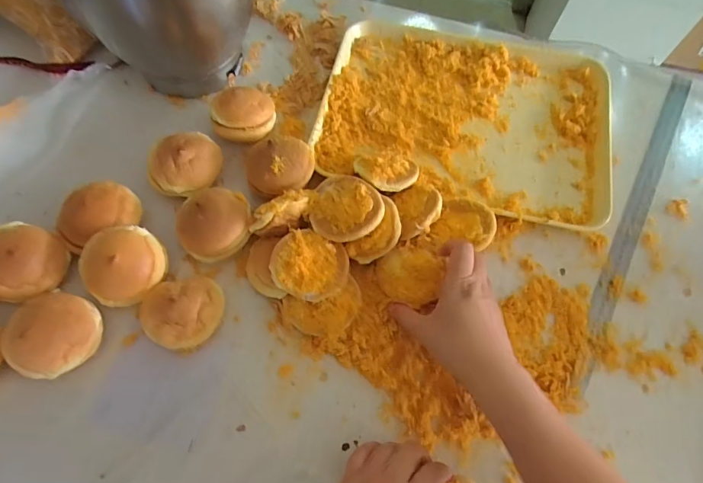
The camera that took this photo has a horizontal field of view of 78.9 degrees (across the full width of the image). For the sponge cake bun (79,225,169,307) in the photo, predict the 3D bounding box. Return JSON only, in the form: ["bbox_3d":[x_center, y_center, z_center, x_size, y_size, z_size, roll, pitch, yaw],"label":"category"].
[{"bbox_3d":[-0.243,0.023,0.450,0.075,0.043,0.081,1,65,-1],"label":"sponge cake bun"}]

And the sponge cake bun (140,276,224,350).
[{"bbox_3d":[-0.178,0.072,0.454,0.076,0.036,0.083,1,65,-1],"label":"sponge cake bun"}]

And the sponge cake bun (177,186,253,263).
[{"bbox_3d":[-0.154,-0.020,0.484,0.079,0.052,0.076,4,65,0],"label":"sponge cake bun"}]

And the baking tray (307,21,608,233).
[{"bbox_3d":[0.157,-0.178,0.587,0.379,0.028,0.295,12,65,4],"label":"baking tray"}]

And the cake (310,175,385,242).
[{"bbox_3d":[-0.004,-0.037,0.467,0.077,0.024,0.077,5,75,19],"label":"cake"}]

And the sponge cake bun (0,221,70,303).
[{"bbox_3d":[-0.355,0.022,0.454,0.074,0.045,0.081,21,66,8],"label":"sponge cake bun"}]

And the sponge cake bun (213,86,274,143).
[{"bbox_3d":[-0.136,-0.159,0.545,0.074,0.053,0.062,-4,65,-4],"label":"sponge cake bun"}]

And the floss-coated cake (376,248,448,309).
[{"bbox_3d":[0.062,0.038,0.471,0.069,0.027,0.061,19,66,7],"label":"floss-coated cake"}]

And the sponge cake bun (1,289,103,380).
[{"bbox_3d":[-0.300,0.094,0.427,0.080,0.055,0.081,12,65,4],"label":"sponge cake bun"}]

